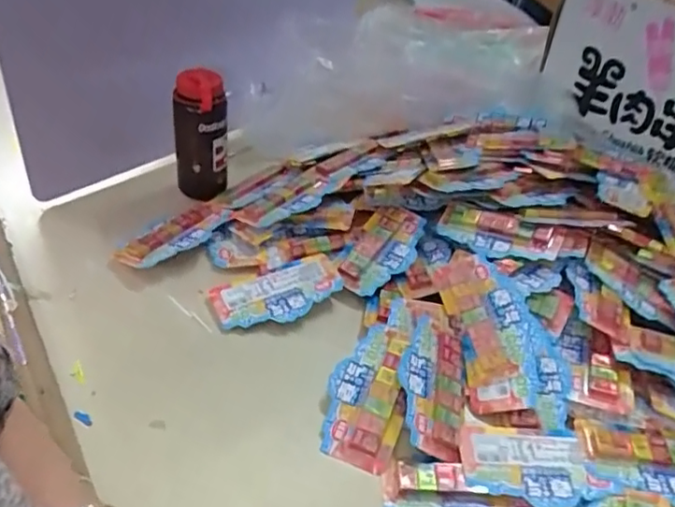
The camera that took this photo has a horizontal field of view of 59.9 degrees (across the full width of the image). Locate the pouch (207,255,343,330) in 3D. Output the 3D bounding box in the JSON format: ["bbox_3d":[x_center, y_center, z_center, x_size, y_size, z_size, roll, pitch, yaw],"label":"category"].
[{"bbox_3d":[-0.067,0.044,0.670,0.145,0.011,0.080,-16,45,-20],"label":"pouch"}]

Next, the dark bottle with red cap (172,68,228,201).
[{"bbox_3d":[-0.175,-0.154,0.760,0.076,0.159,0.060,-8,43,-13],"label":"dark bottle with red cap"}]

